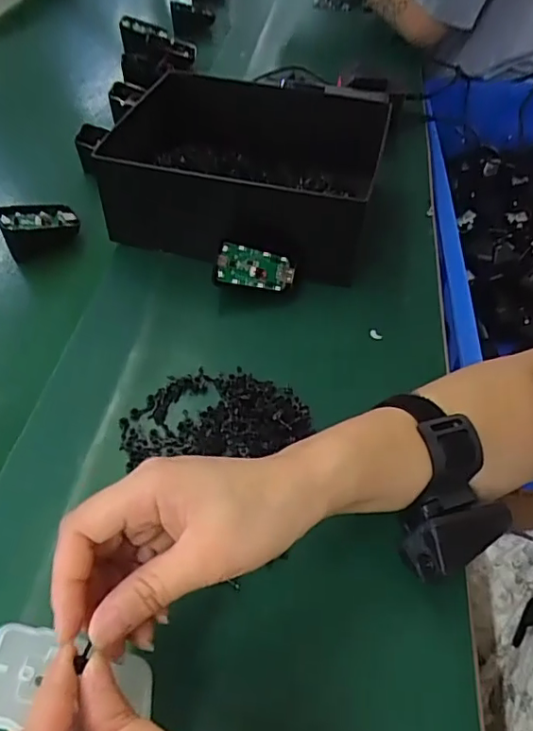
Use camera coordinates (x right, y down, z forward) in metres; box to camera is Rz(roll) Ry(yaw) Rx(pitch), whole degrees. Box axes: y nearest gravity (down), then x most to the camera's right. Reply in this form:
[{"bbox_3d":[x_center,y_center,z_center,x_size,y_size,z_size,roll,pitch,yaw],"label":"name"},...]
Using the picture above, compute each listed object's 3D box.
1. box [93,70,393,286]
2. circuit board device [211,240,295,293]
[{"bbox_3d":[-0.012,-0.196,0.552,0.225,0.112,0.204,10,50,8],"label":"box"},{"bbox_3d":[-0.010,-0.084,0.477,0.070,0.038,0.006,6,18,-15],"label":"circuit board device"}]

